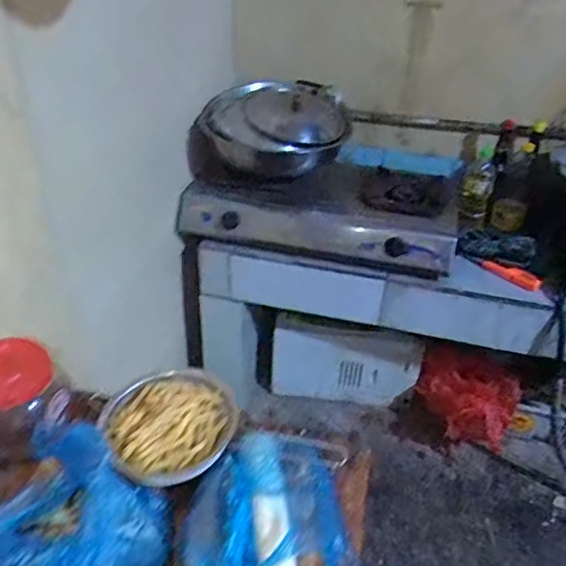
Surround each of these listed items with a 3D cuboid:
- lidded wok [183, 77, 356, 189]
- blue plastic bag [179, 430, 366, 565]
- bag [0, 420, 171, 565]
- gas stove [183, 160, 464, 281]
[{"bbox_3d":[-0.032,-0.449,1.604,0.388,0.198,0.405,9,37,9],"label":"lidded wok"},{"bbox_3d":[-0.003,0.301,0.629,0.242,0.080,0.204,28,43,30],"label":"blue plastic bag"},{"bbox_3d":[-0.261,0.255,0.615,0.196,0.101,0.216,-27,46,-34],"label":"bag"},{"bbox_3d":[0.108,-0.217,1.597,0.729,0.179,0.341,11,37,11],"label":"gas stove"}]

